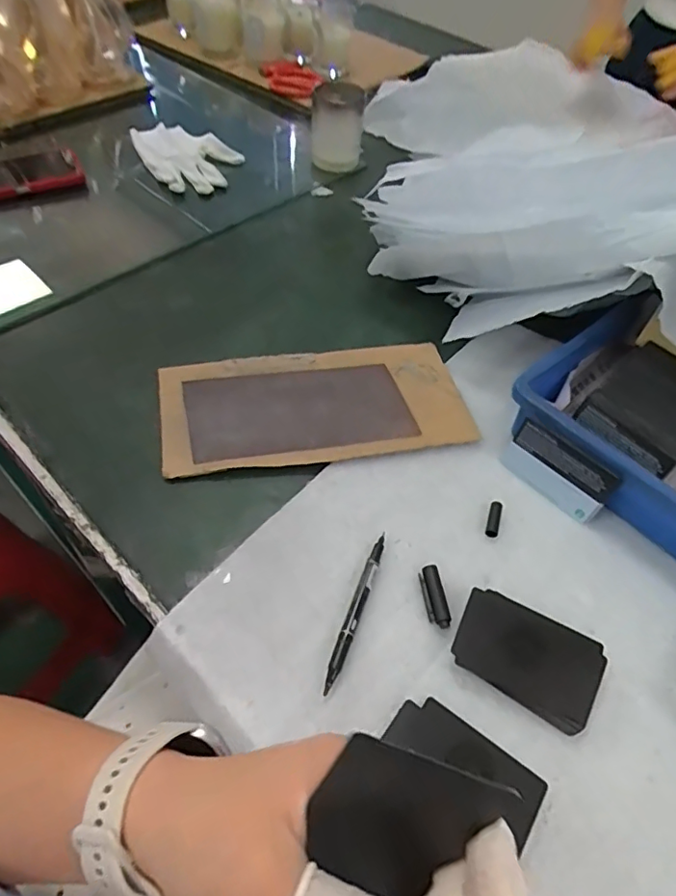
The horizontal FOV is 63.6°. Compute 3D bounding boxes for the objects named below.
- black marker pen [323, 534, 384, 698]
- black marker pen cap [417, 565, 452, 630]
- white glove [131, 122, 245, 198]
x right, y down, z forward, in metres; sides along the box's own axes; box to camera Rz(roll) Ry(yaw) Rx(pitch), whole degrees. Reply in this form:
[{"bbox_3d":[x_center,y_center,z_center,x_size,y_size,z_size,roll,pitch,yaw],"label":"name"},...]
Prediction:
[{"bbox_3d":[0.013,0.114,0.390,0.010,0.011,0.122,18,53,9],"label":"black marker pen"},{"bbox_3d":[0.071,0.109,0.399,0.014,0.012,0.045,-5,53,-9],"label":"black marker pen cap"},{"bbox_3d":[-0.209,-0.411,0.774,0.135,0.033,0.193,-19,56,-18],"label":"white glove"}]

